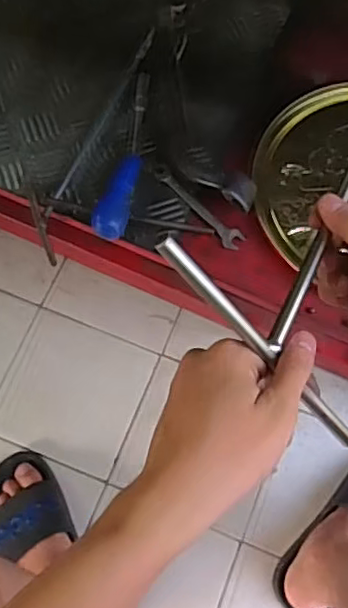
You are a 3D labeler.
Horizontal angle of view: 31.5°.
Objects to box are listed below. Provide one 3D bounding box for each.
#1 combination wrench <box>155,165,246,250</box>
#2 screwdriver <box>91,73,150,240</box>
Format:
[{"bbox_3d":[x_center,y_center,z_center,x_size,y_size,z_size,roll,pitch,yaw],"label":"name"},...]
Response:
[{"bbox_3d":[0.023,-0.100,0.636,0.121,0.005,0.022,42,75,13],"label":"combination wrench"},{"bbox_3d":[-0.049,-0.155,0.642,0.032,0.025,0.218,8,58,2],"label":"screwdriver"}]

